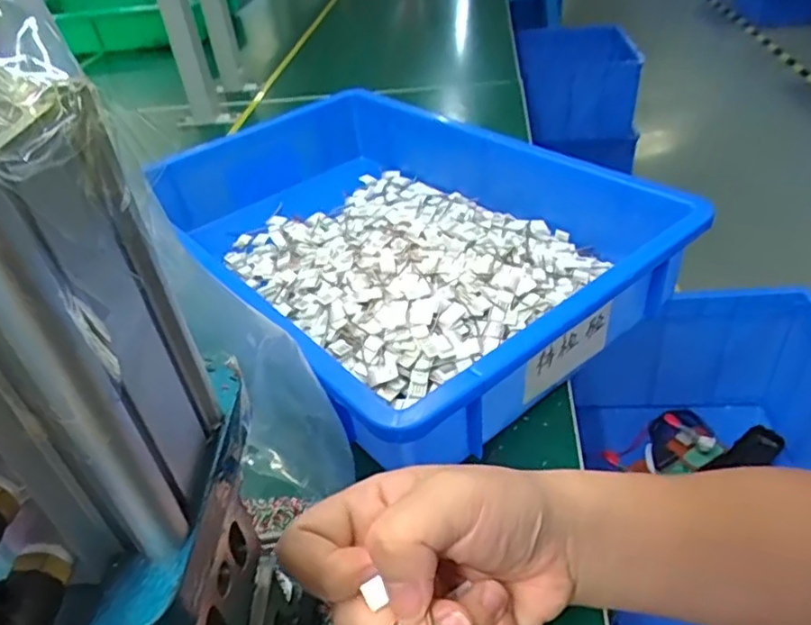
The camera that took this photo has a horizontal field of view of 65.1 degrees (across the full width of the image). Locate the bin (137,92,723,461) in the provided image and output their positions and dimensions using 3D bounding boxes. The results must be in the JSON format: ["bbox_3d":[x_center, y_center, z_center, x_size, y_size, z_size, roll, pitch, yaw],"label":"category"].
[{"bbox_3d":[-0.019,-0.072,0.534,0.300,0.089,0.422,-29,43,-27],"label":"bin"}]

